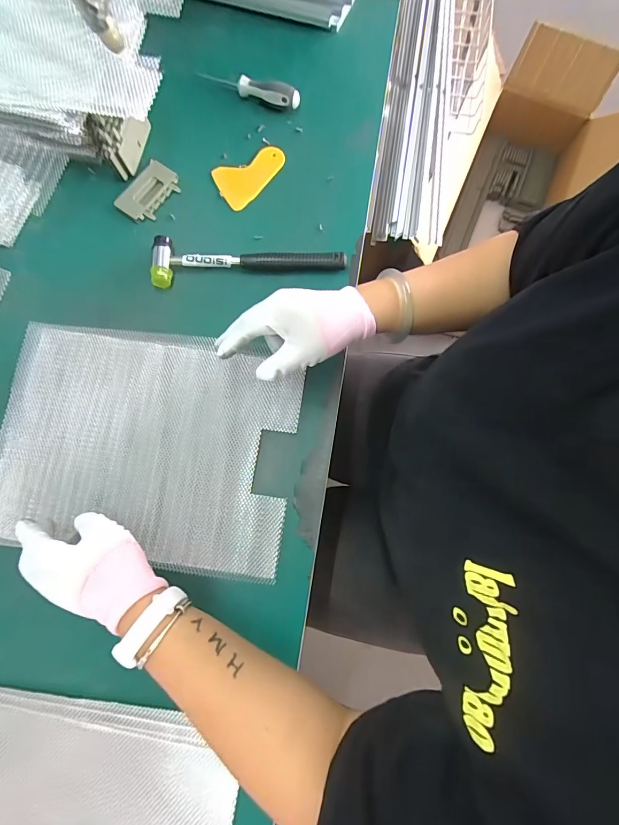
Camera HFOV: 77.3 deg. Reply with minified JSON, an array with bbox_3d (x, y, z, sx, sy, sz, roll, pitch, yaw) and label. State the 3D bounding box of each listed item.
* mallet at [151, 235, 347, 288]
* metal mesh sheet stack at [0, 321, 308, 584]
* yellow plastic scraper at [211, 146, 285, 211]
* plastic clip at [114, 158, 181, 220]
[{"bbox_3d":[-0.077,-0.198,0.494,0.240,0.025,0.056,-4,79,-1],"label":"mallet"},{"bbox_3d":[-0.182,0.035,0.434,0.321,0.039,0.247,8,79,1],"label":"metal mesh sheet stack"},{"bbox_3d":[-0.076,-0.323,0.529,0.100,0.008,0.070,-26,86,-5],"label":"yellow plastic scraper"},{"bbox_3d":[-0.216,-0.297,0.521,0.056,0.006,0.085,37,81,7],"label":"plastic clip"}]

